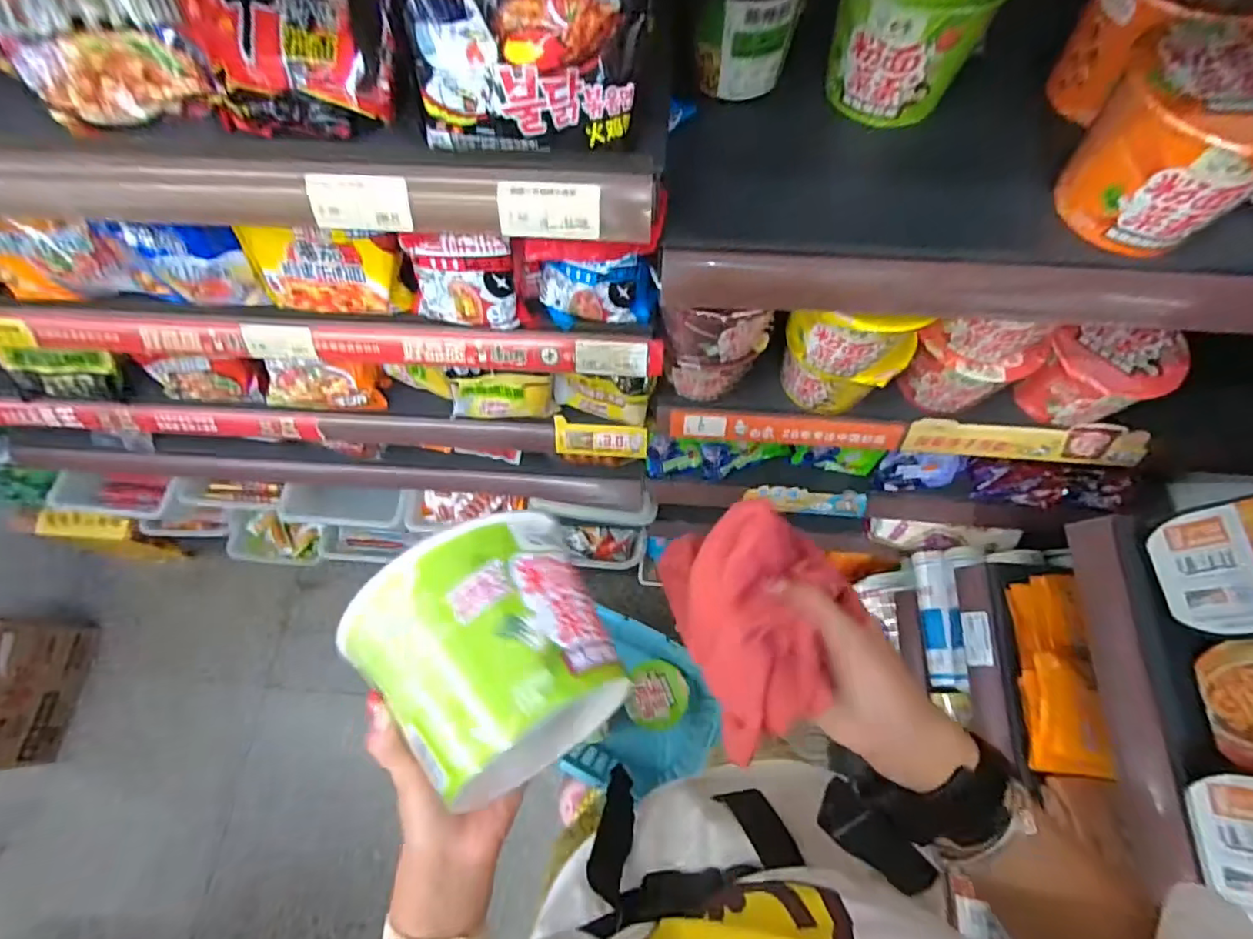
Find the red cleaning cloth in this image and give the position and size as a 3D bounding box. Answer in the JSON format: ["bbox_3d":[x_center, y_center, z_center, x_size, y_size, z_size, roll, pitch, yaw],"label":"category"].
[{"bbox_3d":[0.079,0.081,0.313,0.090,0.070,0.116,-22,70,-7],"label":"red cleaning cloth"}]

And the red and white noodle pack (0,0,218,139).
[{"bbox_3d":[-0.380,-0.319,0.415,0.138,0.112,0.038,-11,37,-9],"label":"red and white noodle pack"}]

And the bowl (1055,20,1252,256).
[{"bbox_3d":[0.445,-0.258,0.455,0.141,0.107,0.126,-34,72,-11],"label":"bowl"}]

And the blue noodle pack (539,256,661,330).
[{"bbox_3d":[-0.028,-0.180,0.583,0.118,0.085,0.033,0,69,1],"label":"blue noodle pack"}]

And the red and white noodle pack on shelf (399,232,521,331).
[{"bbox_3d":[-0.161,-0.177,0.552,0.108,0.104,0.036,-2,69,1],"label":"red and white noodle pack on shelf"}]

